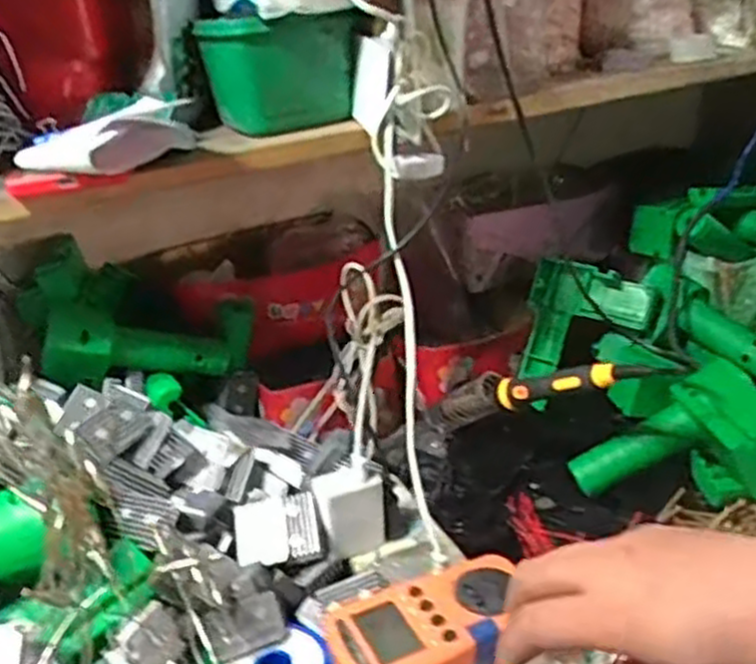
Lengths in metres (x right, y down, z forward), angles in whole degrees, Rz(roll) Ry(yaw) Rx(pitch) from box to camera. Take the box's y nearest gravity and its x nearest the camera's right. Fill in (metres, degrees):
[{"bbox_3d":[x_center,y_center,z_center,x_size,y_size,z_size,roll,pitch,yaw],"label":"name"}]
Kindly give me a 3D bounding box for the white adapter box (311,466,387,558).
[{"bbox_3d":[-0.021,0.131,0.577,0.047,0.060,0.023,-13,25,-16],"label":"white adapter box"}]

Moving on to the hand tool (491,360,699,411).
[{"bbox_3d":[0.149,0.036,0.570,0.018,0.021,0.162,-29,9,-41],"label":"hand tool"}]

